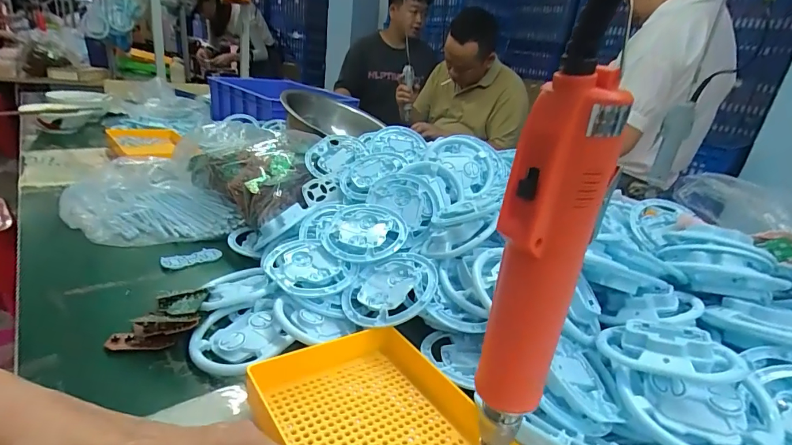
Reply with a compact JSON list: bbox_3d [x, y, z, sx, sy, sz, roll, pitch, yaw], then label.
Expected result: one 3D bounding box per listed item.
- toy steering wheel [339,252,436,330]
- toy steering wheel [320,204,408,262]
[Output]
[{"bbox_3d":[-0.007,0.070,0.438,0.094,0.015,0.103,-1,36,26],"label":"toy steering wheel"},{"bbox_3d":[-0.038,0.015,0.507,0.101,0.023,0.101,-3,40,-4],"label":"toy steering wheel"}]

